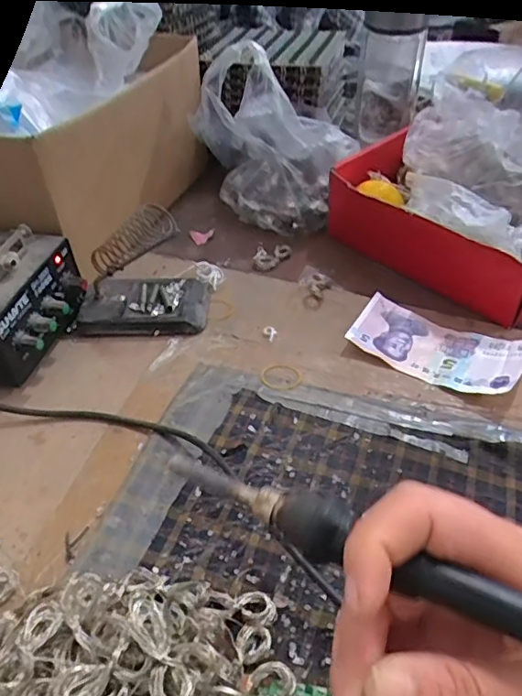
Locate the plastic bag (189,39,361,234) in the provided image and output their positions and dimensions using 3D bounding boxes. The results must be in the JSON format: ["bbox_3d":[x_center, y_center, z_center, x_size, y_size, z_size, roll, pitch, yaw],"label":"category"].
[{"bbox_3d":[0.006,-0.221,0.571,0.096,0.164,0.153,-26,48,-21],"label":"plastic bag"}]

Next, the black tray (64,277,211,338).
[{"bbox_3d":[-0.104,-0.037,0.485,0.111,0.020,0.063,-1,44,3],"label":"black tray"}]

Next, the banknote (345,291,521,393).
[{"bbox_3d":[0.139,-0.004,0.437,0.127,0.019,0.065,20,49,23],"label":"banknote"}]

